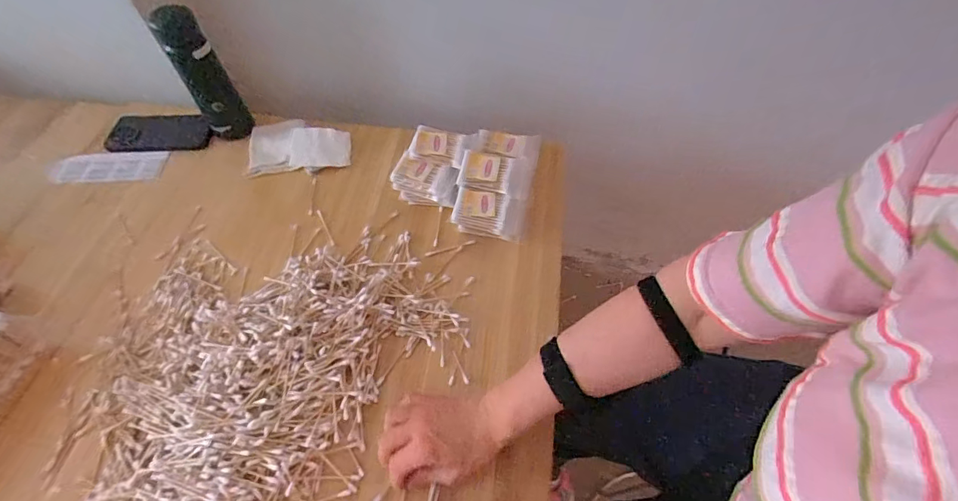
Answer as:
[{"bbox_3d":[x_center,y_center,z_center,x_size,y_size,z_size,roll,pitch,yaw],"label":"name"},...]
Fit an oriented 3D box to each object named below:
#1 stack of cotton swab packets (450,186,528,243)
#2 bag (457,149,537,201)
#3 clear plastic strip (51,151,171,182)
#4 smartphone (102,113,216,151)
[{"bbox_3d":[0.015,-0.046,0.558,0.089,0.035,0.045,12,57,8],"label":"stack of cotton swab packets"},{"bbox_3d":[0.024,-0.101,0.563,0.093,0.023,0.053,15,57,10],"label":"bag"},{"bbox_3d":[-0.531,-0.121,0.633,0.153,0.011,0.058,-8,56,-6],"label":"clear plastic strip"},{"bbox_3d":[-0.483,-0.183,0.668,0.158,0.014,0.064,-1,56,-1],"label":"smartphone"}]

